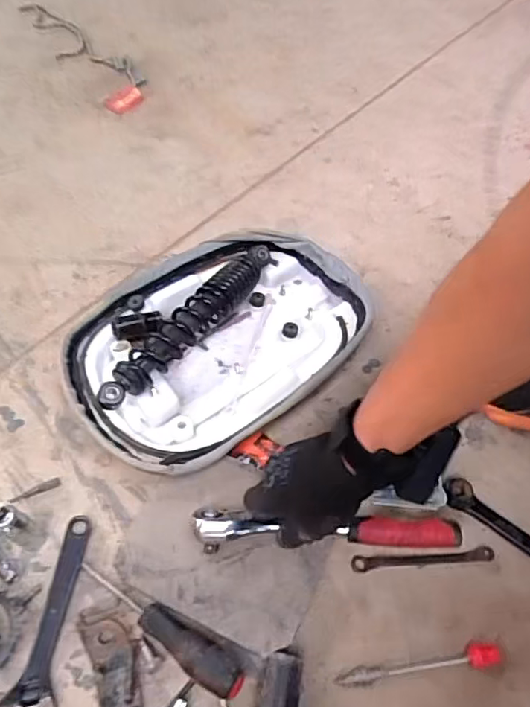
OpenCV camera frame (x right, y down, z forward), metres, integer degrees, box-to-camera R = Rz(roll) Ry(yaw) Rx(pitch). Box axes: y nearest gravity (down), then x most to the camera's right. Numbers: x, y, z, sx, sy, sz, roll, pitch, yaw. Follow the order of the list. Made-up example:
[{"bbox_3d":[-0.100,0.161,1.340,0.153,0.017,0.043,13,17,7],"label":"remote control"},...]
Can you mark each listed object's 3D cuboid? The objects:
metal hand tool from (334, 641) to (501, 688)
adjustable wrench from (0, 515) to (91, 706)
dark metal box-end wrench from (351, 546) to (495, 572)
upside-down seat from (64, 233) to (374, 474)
[{"bbox_3d":[0.136,0.279,0.488,0.144,0.016,0.020,-9,55,-5],"label":"metal hand tool"},{"bbox_3d":[-0.194,0.251,0.506,0.044,0.018,0.195,9,56,7],"label":"adjustable wrench"},{"bbox_3d":[0.156,0.203,0.543,0.139,0.008,0.015,-5,55,-2],"label":"dark metal box-end wrench"},{"bbox_3d":[-0.056,-0.023,0.663,0.360,0.064,0.276,-38,62,-22],"label":"upside-down seat"}]

